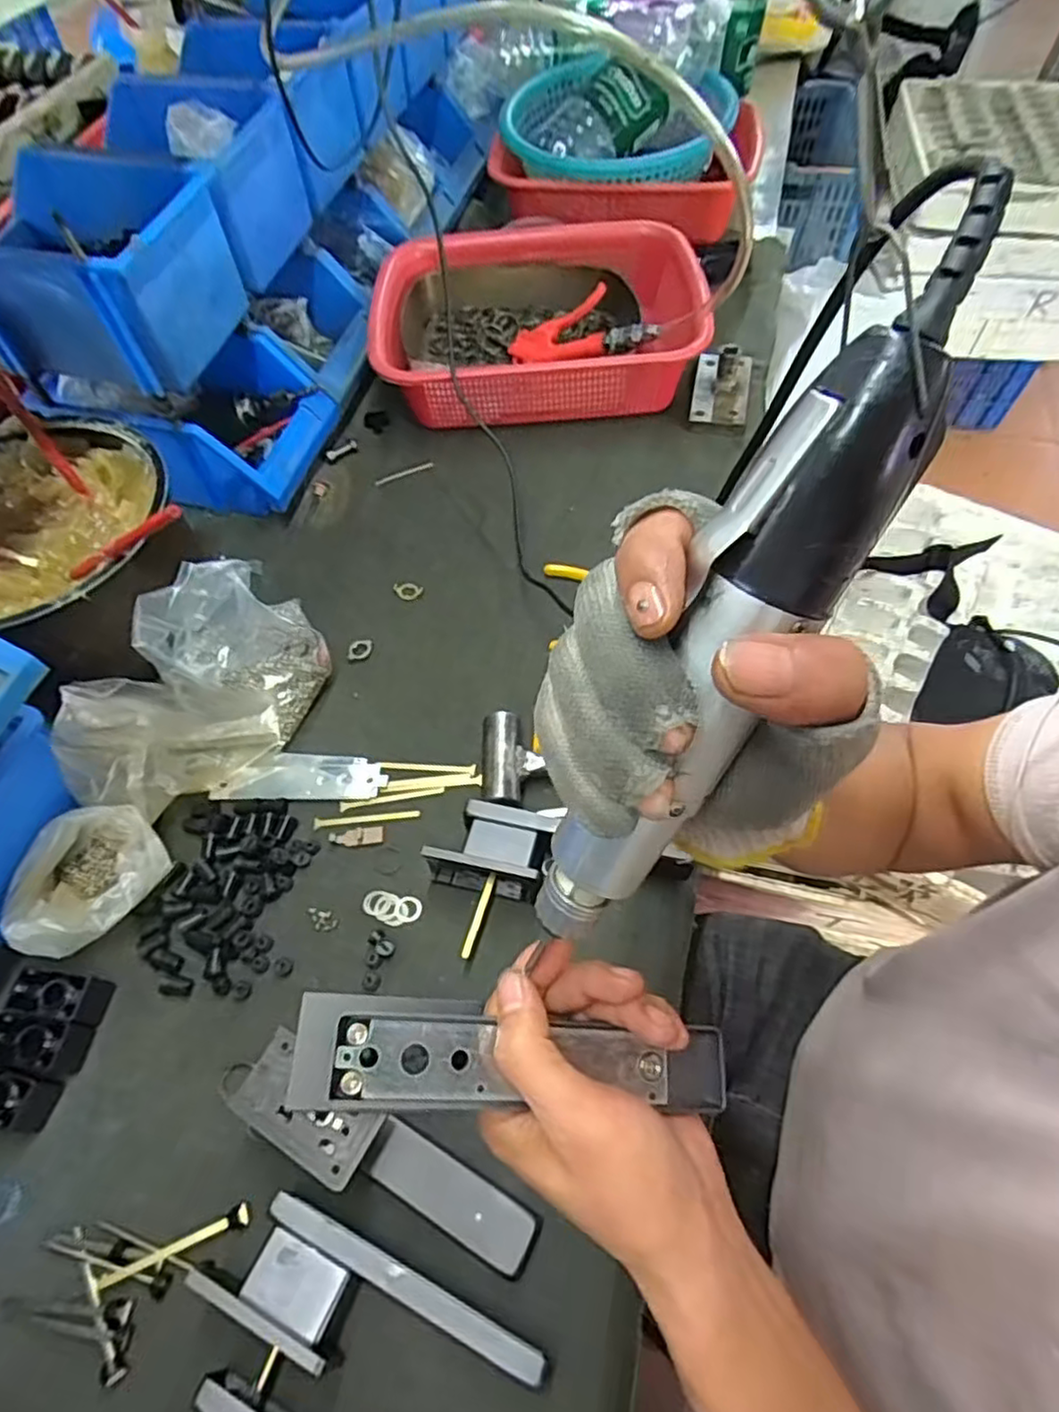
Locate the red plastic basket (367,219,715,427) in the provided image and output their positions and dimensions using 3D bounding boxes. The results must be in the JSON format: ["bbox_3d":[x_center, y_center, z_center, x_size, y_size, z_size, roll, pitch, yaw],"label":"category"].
[{"bbox_3d":[0.007,-0.442,0.793,0.357,0.092,0.280,-4,59,-1],"label":"red plastic basket"}]

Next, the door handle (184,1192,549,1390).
[{"bbox_3d":[-0.086,0.323,0.368,0.184,0.043,0.057,21,61,13],"label":"door handle"}]

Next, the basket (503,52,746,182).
[{"bbox_3d":[0.114,-0.781,0.907,0.289,0.078,0.283,15,60,10],"label":"basket"}]

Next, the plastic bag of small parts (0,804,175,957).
[{"bbox_3d":[-0.313,0.124,0.492,0.087,0.046,0.102,3,59,3],"label":"plastic bag of small parts"}]

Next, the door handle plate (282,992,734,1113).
[{"bbox_3d":[-0.005,0.155,0.307,0.190,0.050,0.045,10,58,-12],"label":"door handle plate"}]

